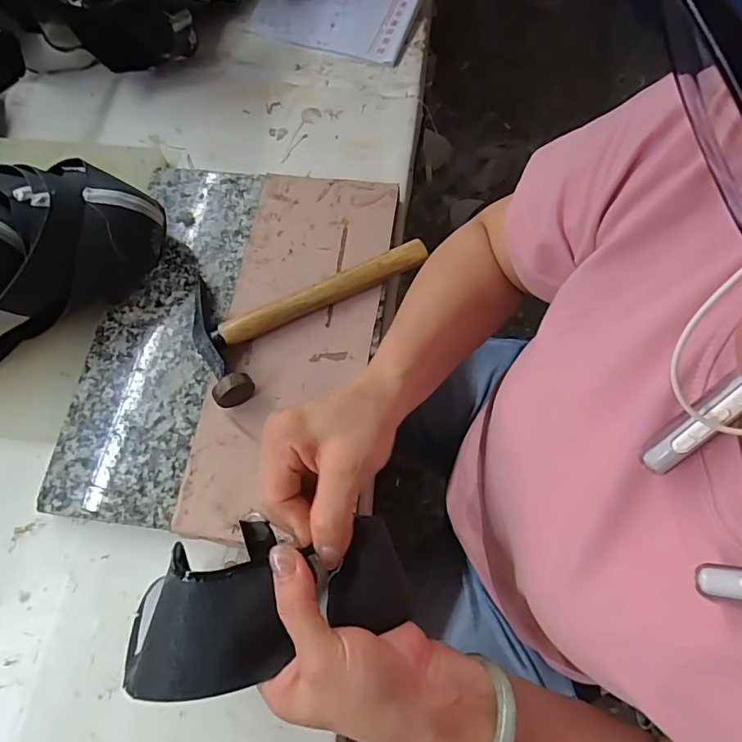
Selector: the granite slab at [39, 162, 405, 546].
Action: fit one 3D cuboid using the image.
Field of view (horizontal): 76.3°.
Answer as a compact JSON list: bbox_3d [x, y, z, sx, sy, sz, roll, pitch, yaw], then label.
[{"bbox_3d":[-0.132,-0.038,0.470,0.271,0.035,0.374,7,71,4],"label":"granite slab"}]

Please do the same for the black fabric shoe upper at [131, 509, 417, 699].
[{"bbox_3d":[-0.051,0.127,0.267,0.160,0.054,0.078,-4,69,-24],"label":"black fabric shoe upper"}]

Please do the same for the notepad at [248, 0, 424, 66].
[{"bbox_3d":[-0.047,-0.495,0.644,0.216,0.011,0.161,16,72,7],"label":"notepad"}]

